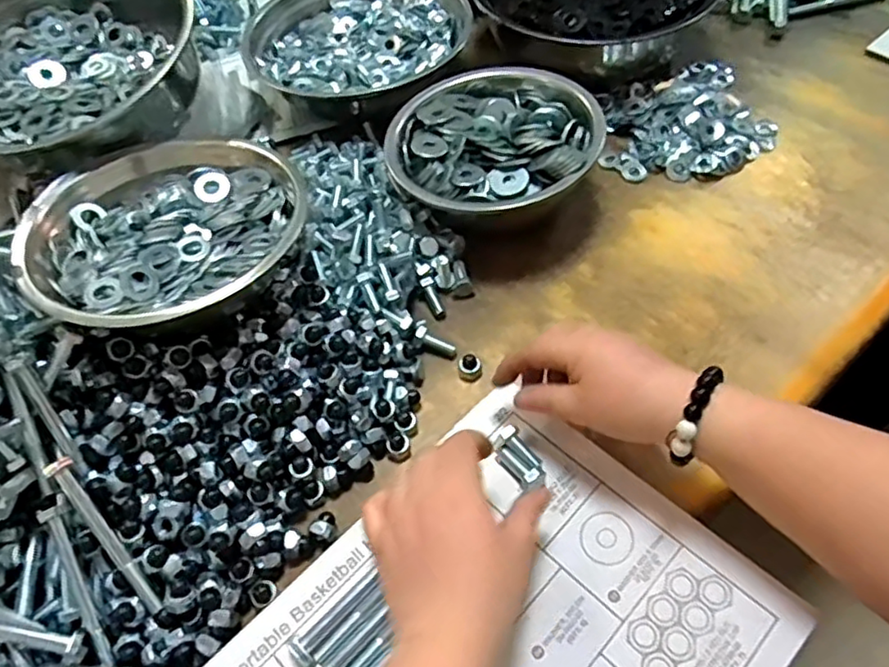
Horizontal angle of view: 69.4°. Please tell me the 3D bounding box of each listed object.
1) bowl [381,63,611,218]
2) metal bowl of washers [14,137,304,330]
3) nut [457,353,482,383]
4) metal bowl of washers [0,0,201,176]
[{"bbox_3d":[0.040,-0.155,0.536,0.167,0.059,0.164,1,56,-1],"label":"bowl"},{"bbox_3d":[-0.188,-0.070,0.441,0.178,0.061,0.165,-2,55,3],"label":"metal bowl of washers"},{"bbox_3d":[0.019,0.024,0.463,0.017,0.016,0.014,4,55,7],"label":"nut"},{"bbox_3d":[-0.315,-0.226,0.524,0.210,0.081,0.191,-2,55,3],"label":"metal bowl of washers"}]

